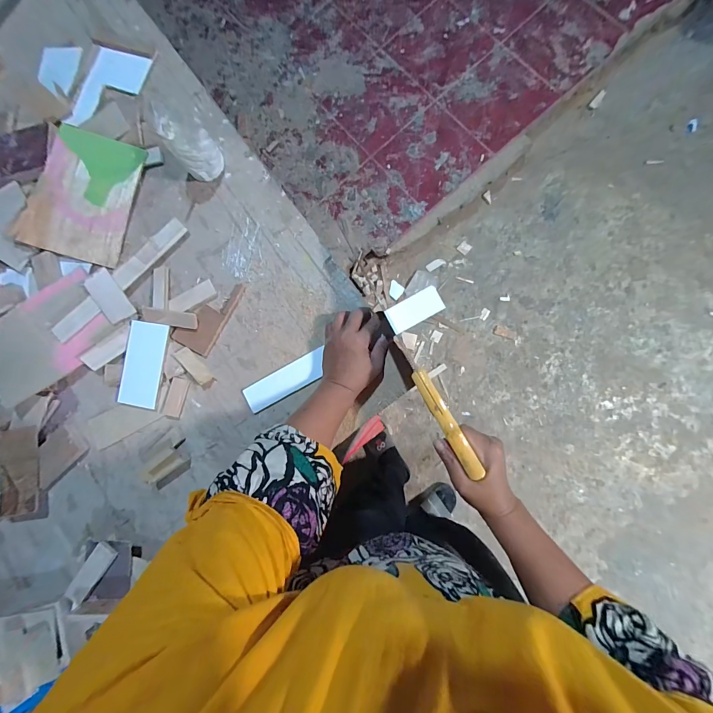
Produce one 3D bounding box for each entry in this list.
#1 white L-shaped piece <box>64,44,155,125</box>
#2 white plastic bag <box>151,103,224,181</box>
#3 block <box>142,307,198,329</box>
[{"bbox_3d":[-0.458,-0.487,0.598,0.113,0.012,0.162,18,89,1],"label":"white L-shaped piece"},{"bbox_3d":[-0.271,-0.351,0.535,0.065,0.092,0.085,-32,89,0],"label":"white plastic bag"},{"bbox_3d":[-0.305,-0.063,0.532,0.093,0.006,0.026,8,89,1],"label":"block"}]

